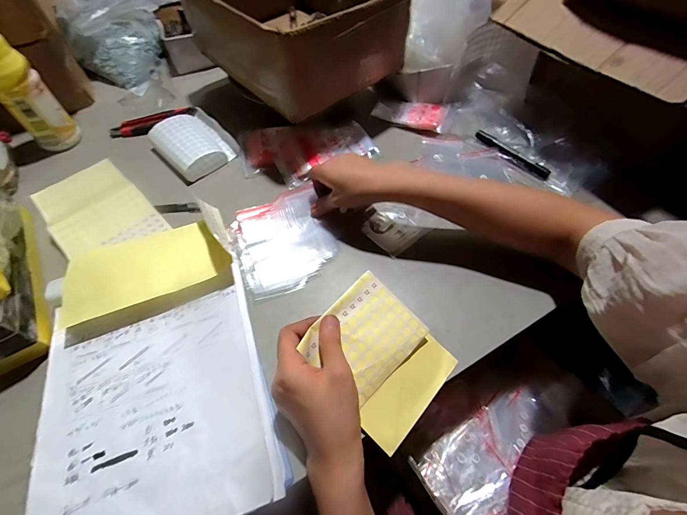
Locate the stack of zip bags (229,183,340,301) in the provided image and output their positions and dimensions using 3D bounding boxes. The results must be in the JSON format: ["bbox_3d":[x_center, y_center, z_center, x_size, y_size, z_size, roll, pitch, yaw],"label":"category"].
[{"bbox_3d":[-0.081,-0.026,0.462,0.130,0.014,0.151,-19,59,-12],"label":"stack of zip bags"}]

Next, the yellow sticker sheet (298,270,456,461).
[{"bbox_3d":[0.040,0.104,0.354,0.118,0.013,0.145,-42,90,-21],"label":"yellow sticker sheet"}]

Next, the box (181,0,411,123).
[{"bbox_3d":[-0.081,-0.389,0.548,0.259,0.121,0.315,-36,64,-21],"label":"box"}]

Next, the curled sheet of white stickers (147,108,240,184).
[{"bbox_3d":[-0.253,-0.195,0.567,0.105,0.038,0.127,-40,65,-23],"label":"curled sheet of white stickers"}]

